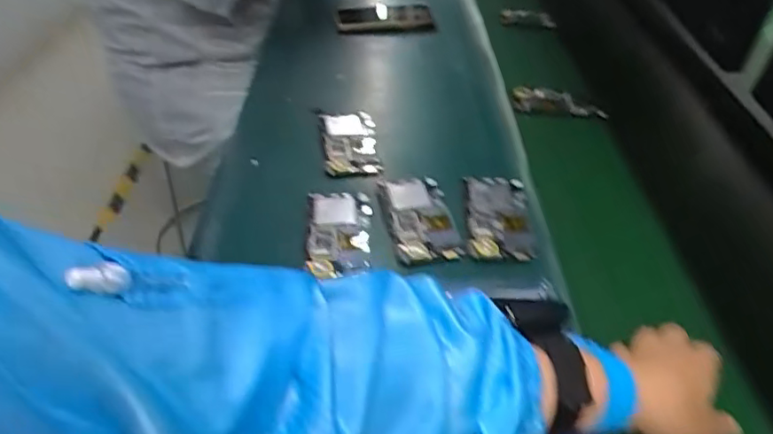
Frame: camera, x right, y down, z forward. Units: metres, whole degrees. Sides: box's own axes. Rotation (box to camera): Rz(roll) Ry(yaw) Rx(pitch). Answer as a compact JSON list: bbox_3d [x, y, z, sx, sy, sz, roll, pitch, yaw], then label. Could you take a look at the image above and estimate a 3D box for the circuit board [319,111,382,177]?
[{"bbox_3d":[-0.045,-0.092,0.728,0.066,0.019,0.127,-2,41,-7],"label":"circuit board"}]

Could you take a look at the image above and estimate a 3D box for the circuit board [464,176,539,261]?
[{"bbox_3d":[0.116,-0.003,0.621,0.062,0.013,0.127,4,41,0],"label":"circuit board"}]

